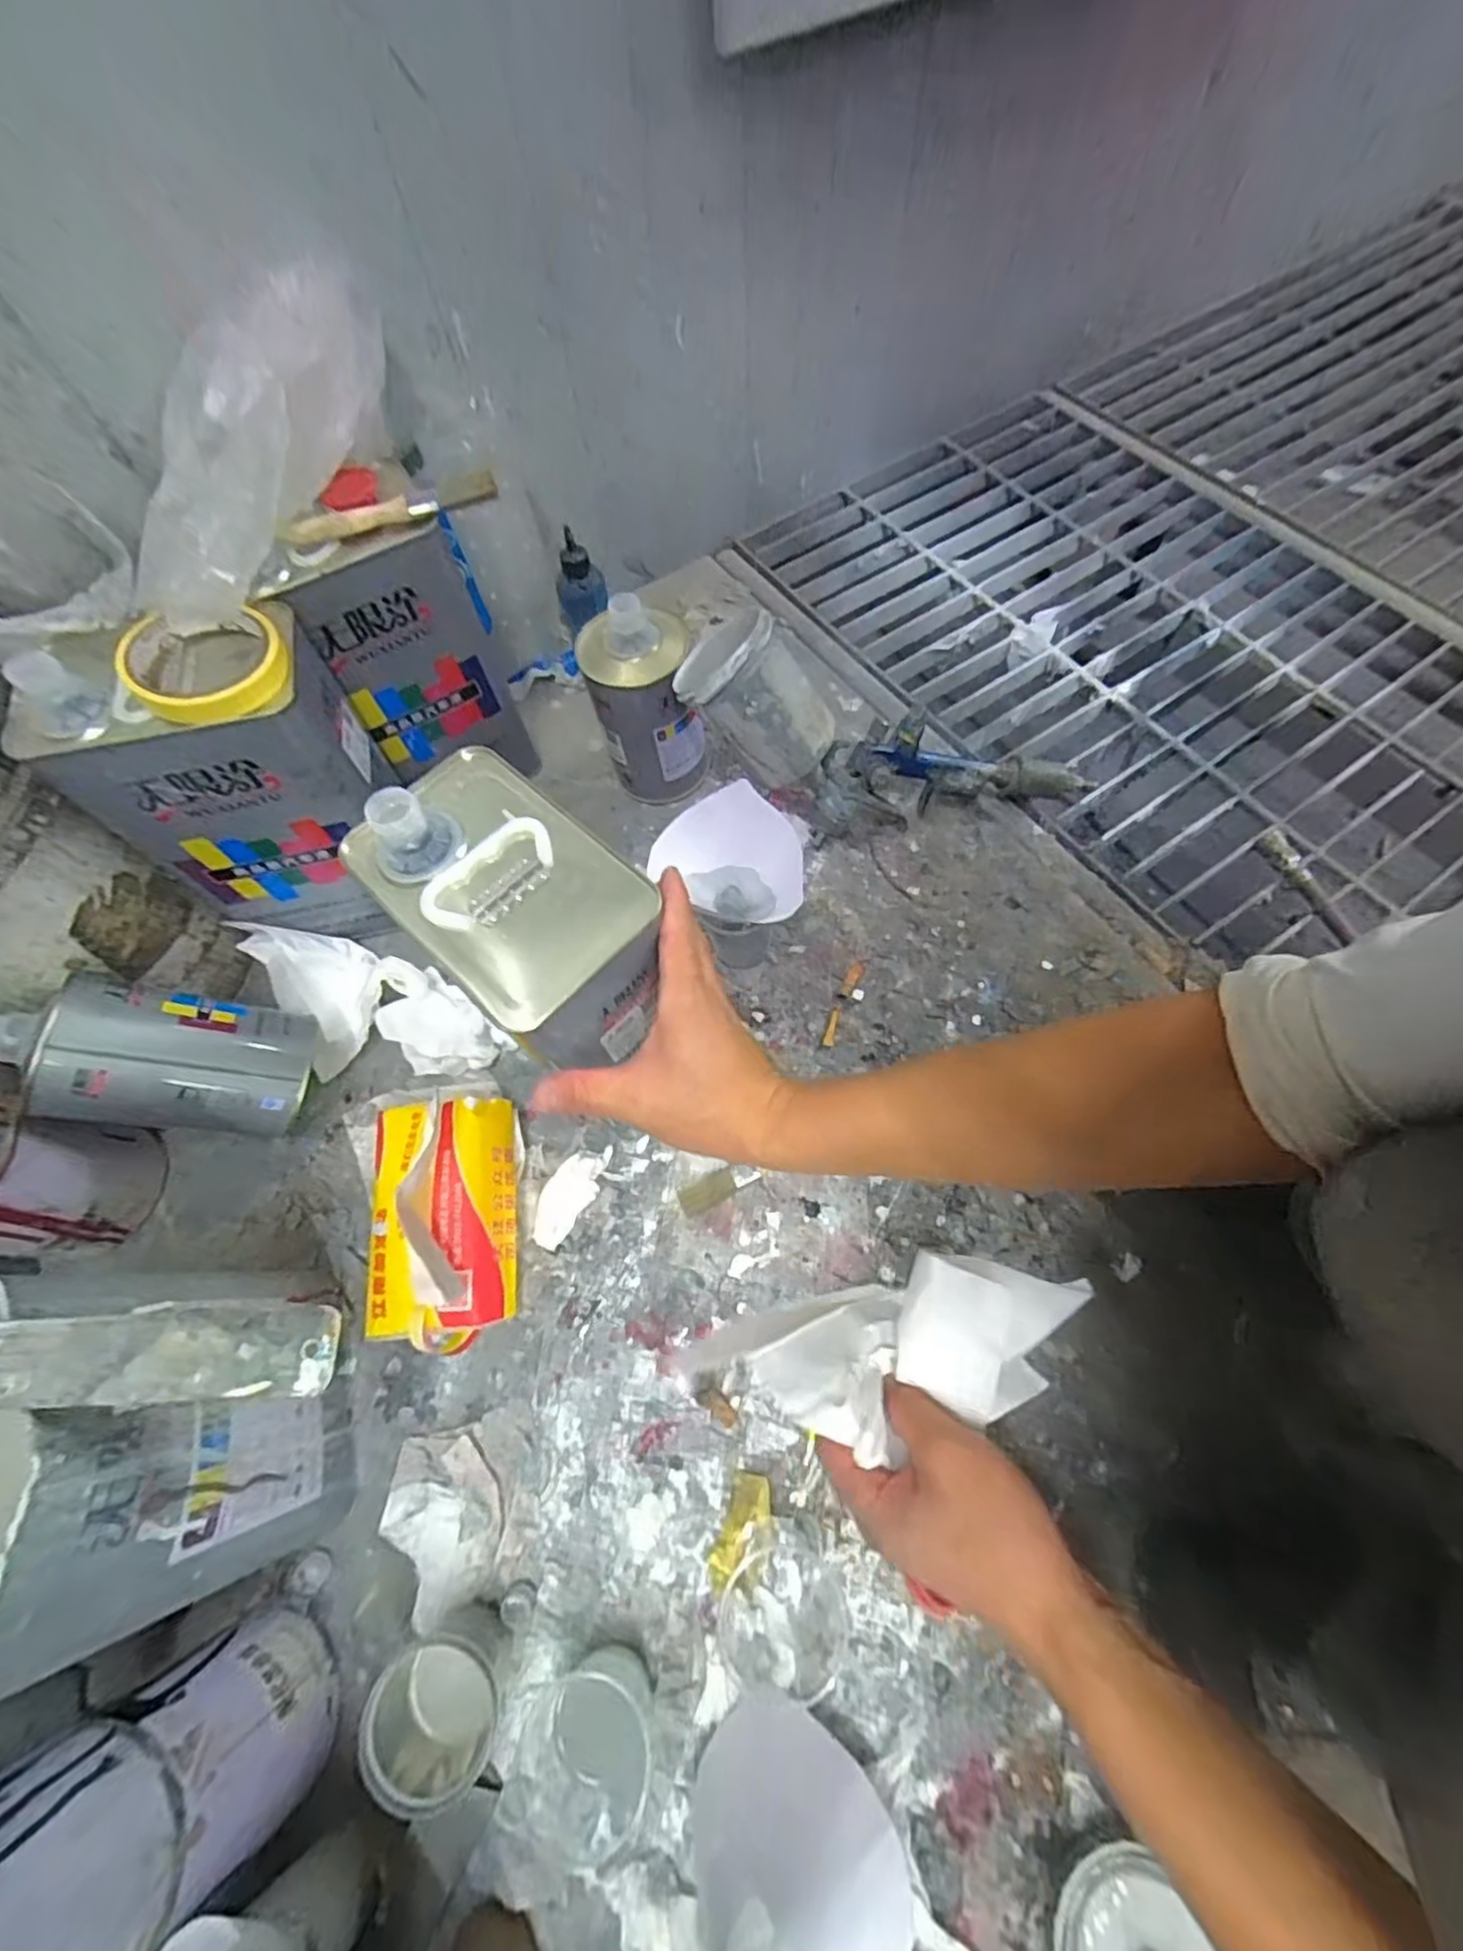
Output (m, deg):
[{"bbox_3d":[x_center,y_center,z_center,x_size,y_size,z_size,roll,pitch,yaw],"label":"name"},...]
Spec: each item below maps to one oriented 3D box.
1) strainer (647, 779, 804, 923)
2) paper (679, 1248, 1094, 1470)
[{"bbox_3d":[0.005,-0.098,0.564,0.126,0.076,0.078,19,67,11],"label":"strainer"},{"bbox_3d":[0.092,0.198,0.366,0.187,0.087,0.078,-10,65,1],"label":"paper"}]

